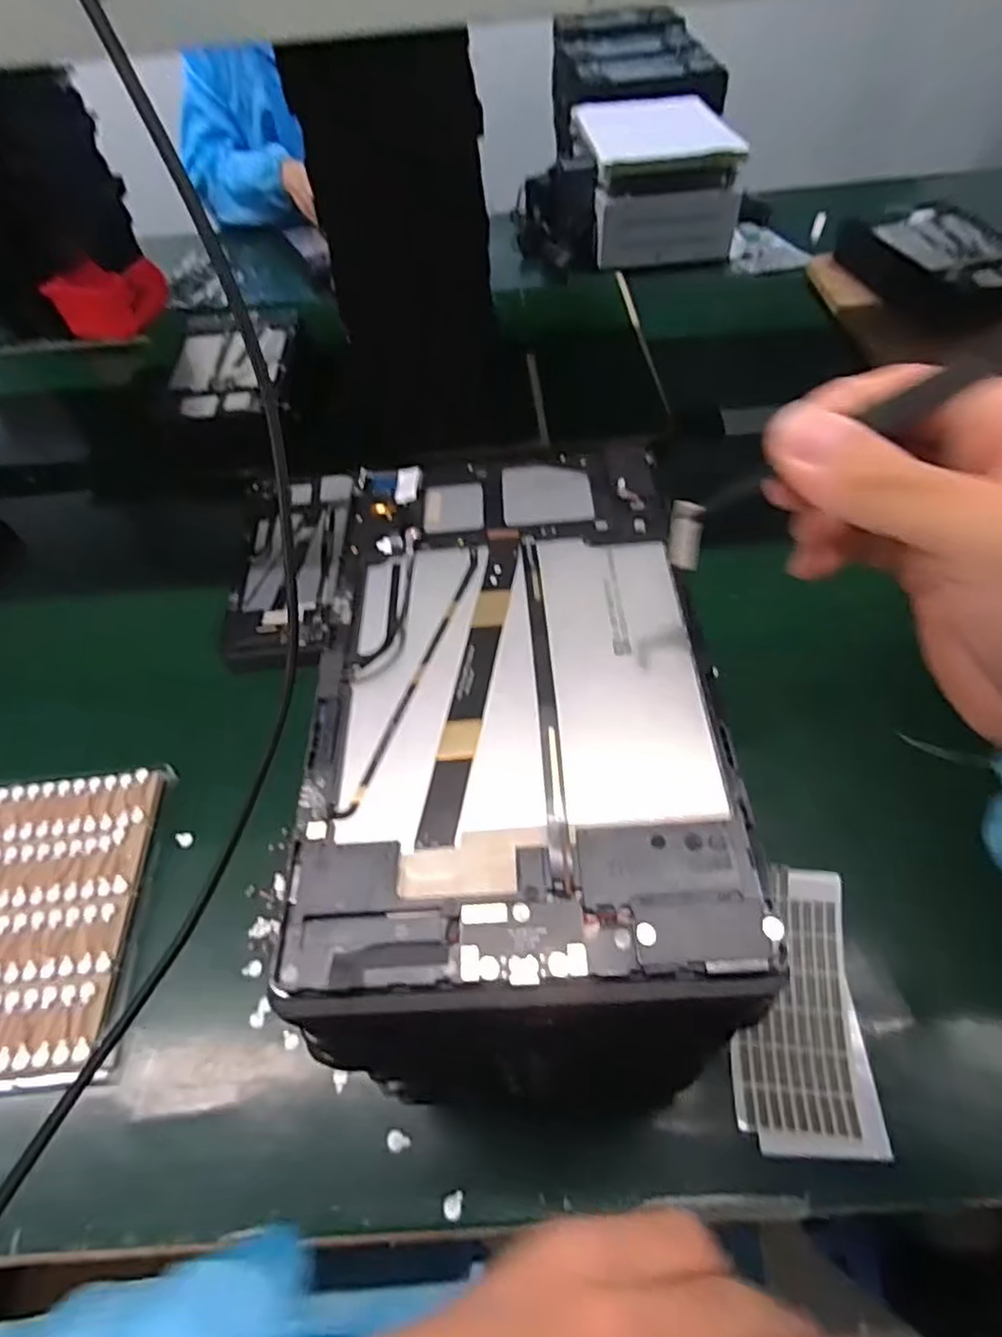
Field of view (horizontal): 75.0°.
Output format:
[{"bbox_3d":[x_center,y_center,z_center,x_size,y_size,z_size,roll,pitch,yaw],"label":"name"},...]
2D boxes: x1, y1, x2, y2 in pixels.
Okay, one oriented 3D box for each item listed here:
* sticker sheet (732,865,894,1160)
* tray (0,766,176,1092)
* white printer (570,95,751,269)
[{"bbox_3d":[0.176,0.199,0.389,0.077,0.028,0.147,0,54,2],"label":"sticker sheet"},{"bbox_3d":[-0.331,0.168,0.450,0.162,0.010,0.206,-6,56,0],"label":"tray"},{"bbox_3d":[0.230,-0.781,1.020,0.199,0.132,0.340,-5,54,-1],"label":"white printer"}]

